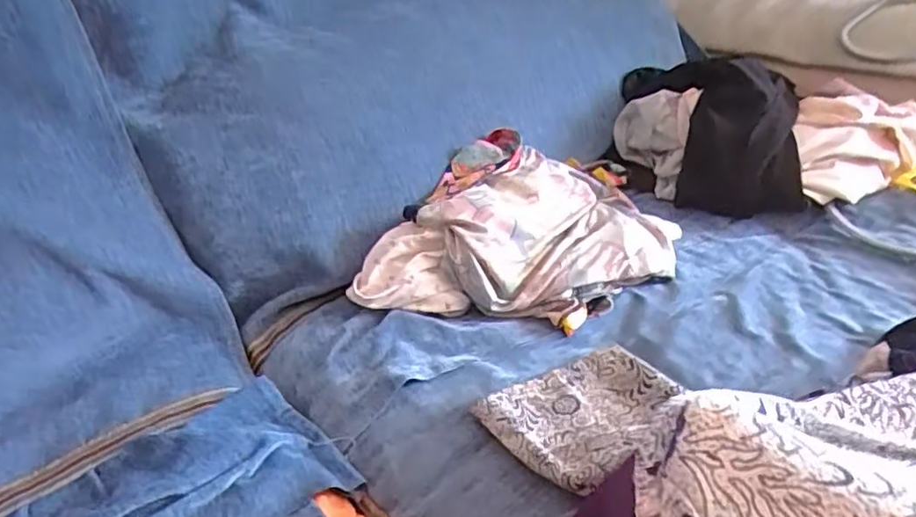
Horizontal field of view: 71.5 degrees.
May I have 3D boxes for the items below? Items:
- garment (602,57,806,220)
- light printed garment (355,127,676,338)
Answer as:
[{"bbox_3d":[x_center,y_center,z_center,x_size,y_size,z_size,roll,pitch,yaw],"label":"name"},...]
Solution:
[{"bbox_3d":[0.295,-0.162,0.763,0.207,0.123,0.219,9,37,20],"label":"garment"},{"bbox_3d":[0.070,-0.037,0.631,0.269,0.078,0.250,6,36,15],"label":"light printed garment"}]

